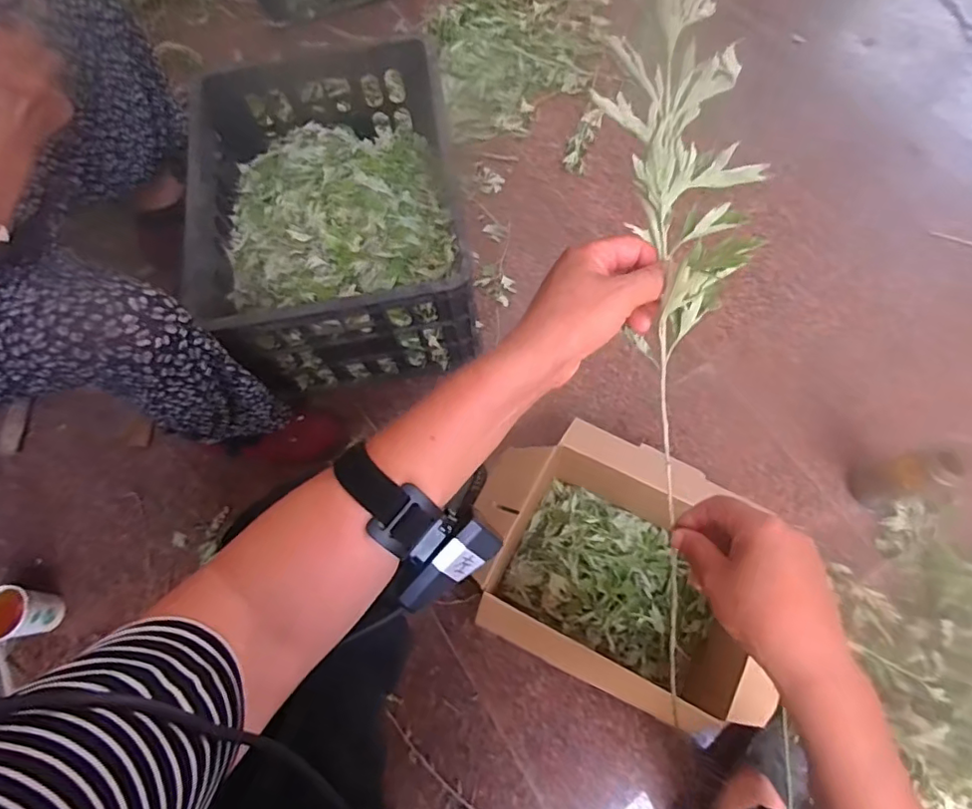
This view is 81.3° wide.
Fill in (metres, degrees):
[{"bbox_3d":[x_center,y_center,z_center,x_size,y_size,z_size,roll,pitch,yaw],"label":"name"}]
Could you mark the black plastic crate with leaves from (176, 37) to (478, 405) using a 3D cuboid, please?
[{"bbox_3d":[-0.217,-0.300,0.859,0.351,0.250,0.479,-10,70,0],"label":"black plastic crate with leaves"}]

